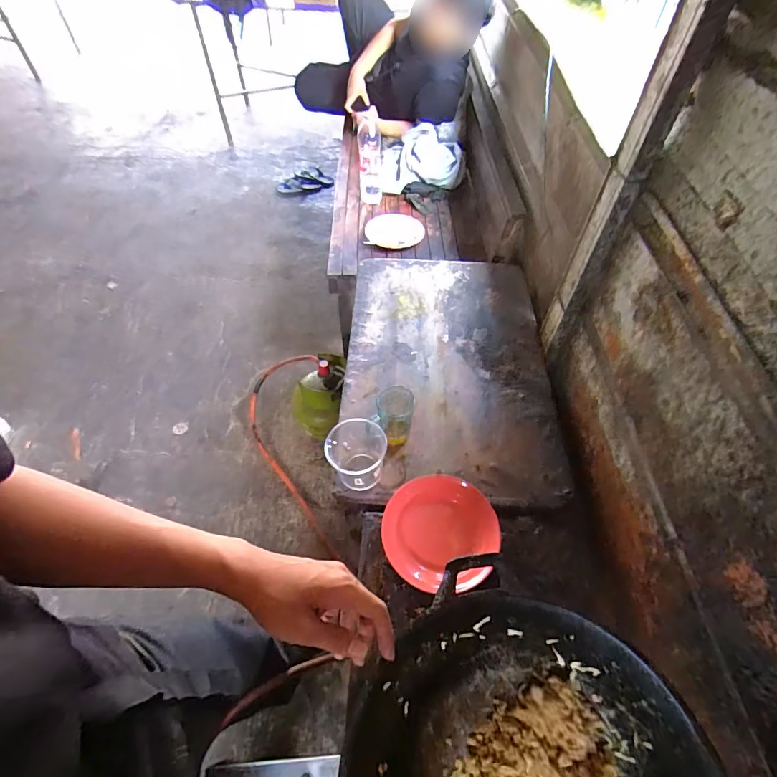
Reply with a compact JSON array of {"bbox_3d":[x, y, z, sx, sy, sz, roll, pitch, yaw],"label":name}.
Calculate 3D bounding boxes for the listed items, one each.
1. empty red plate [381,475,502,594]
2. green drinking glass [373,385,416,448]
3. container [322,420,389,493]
[{"bbox_3d":[0.093,0.262,0.787,0.198,0.042,0.206,0,54,-1],"label":"empty red plate"},{"bbox_3d":[0.012,0.063,0.901,0.077,0.122,0.077,2,54,1],"label":"green drinking glass"},{"bbox_3d":[-0.063,0.133,0.865,0.114,0.120,0.129,-1,54,-1],"label":"container"}]

